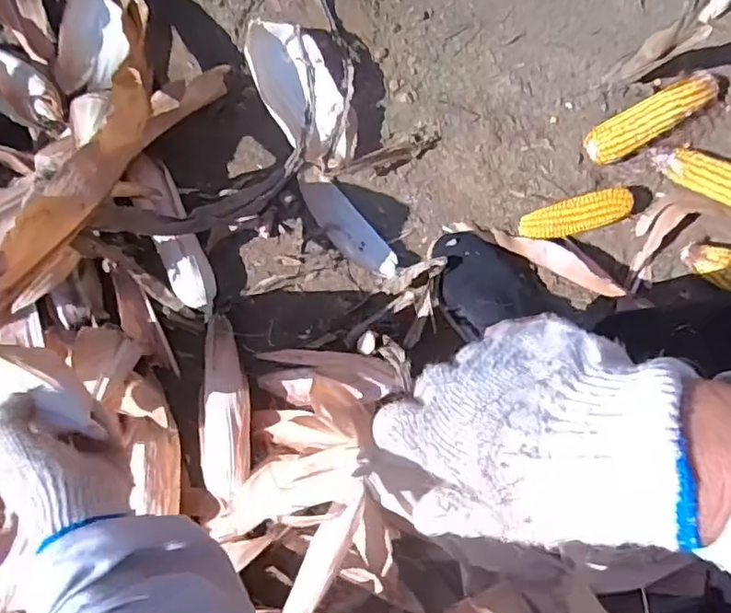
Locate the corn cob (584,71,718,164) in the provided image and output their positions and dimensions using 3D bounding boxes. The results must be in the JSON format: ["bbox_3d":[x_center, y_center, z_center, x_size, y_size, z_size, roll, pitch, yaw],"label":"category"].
[{"bbox_3d":[0.341,-0.223,0.723,0.167,0.039,0.050,-30,83,-1],"label":"corn cob"}]

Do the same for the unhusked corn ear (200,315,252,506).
[{"bbox_3d":[-0.167,0.118,0.725,0.061,0.040,0.214,-3,83,2],"label":"unhusked corn ear"}]

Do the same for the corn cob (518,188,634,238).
[{"bbox_3d":[0.248,-0.105,0.717,0.128,0.047,0.045,-15,83,1],"label":"corn cob"}]

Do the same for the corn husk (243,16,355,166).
[{"bbox_3d":[-0.079,-0.262,0.741,0.088,0.058,0.202,-30,83,-1],"label":"corn husk"}]

